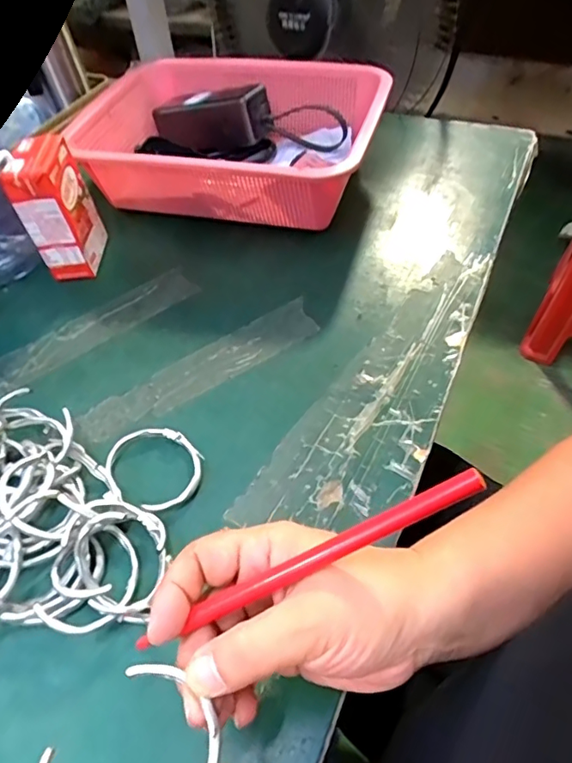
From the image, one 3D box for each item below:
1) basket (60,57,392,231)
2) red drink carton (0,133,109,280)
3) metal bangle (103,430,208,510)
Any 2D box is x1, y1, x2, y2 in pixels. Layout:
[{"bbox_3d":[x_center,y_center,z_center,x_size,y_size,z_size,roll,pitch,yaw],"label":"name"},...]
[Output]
[{"bbox_3d":[-0.057,-0.248,0.546,0.300,0.092,0.208,15,53,17],"label":"basket"},{"bbox_3d":[-0.207,-0.154,0.472,0.047,0.113,0.070,-1,50,4],"label":"red drink carton"},{"bbox_3d":[-0.090,0.058,0.353,0.064,0.007,0.058,6,50,3],"label":"metal bangle"}]

